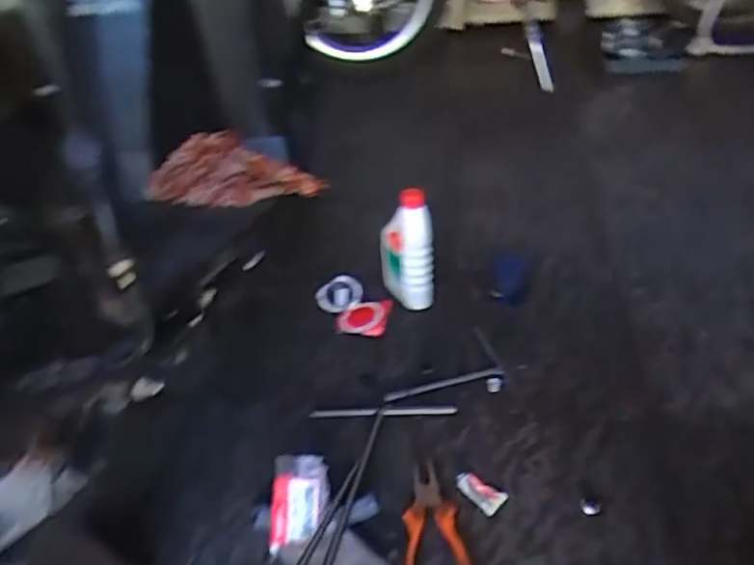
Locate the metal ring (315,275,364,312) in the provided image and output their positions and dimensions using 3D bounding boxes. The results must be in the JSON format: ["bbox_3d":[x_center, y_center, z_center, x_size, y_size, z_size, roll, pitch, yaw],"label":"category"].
[{"bbox_3d":[-0.063,0.020,1.021,0.077,0.037,0.077,-5,36,3],"label":"metal ring"}]

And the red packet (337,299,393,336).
[{"bbox_3d":[-0.022,0.054,0.973,0.083,0.023,0.064,4,38,15],"label":"red packet"}]

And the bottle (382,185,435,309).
[{"bbox_3d":[0.046,-0.061,0.958,0.055,0.195,0.090,-19,38,-16],"label":"bottle"}]

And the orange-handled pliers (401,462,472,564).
[{"bbox_3d":[0.063,0.270,0.663,0.068,0.021,0.161,-5,36,3],"label":"orange-handled pliers"}]

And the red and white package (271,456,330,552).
[{"bbox_3d":[-0.085,0.242,0.674,0.061,0.013,0.094,1,72,-5],"label":"red and white package"}]

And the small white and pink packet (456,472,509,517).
[{"bbox_3d":[0.120,0.240,0.701,0.032,0.013,0.057,-33,43,-31],"label":"small white and pink packet"}]

